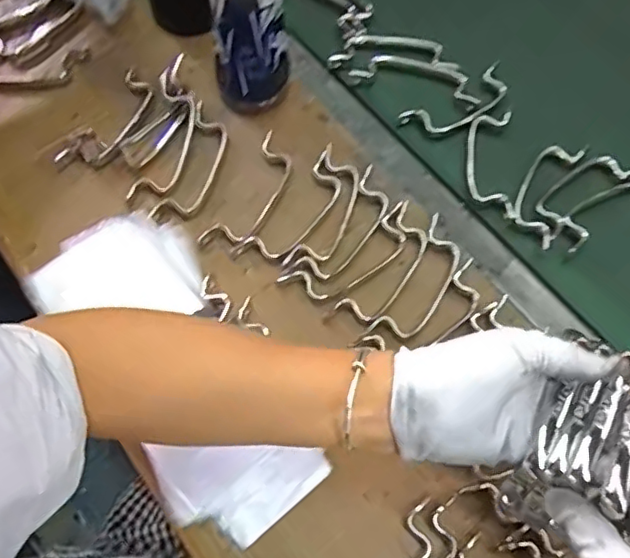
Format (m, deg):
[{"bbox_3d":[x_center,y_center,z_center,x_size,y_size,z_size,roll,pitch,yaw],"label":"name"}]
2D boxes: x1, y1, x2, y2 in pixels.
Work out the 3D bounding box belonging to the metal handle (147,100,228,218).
[{"bbox_3d":[-0.110,-0.106,0.544,0.039,0.013,0.126,16,66,5],"label":"metal handle"}]

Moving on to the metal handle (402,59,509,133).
[{"bbox_3d":[0.142,-0.169,0.574,0.122,0.012,0.041,-31,70,-15],"label":"metal handle"}]

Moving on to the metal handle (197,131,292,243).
[{"bbox_3d":[-0.056,-0.074,0.532,0.037,0.010,0.117,26,67,10],"label":"metal handle"}]

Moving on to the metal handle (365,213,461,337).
[{"bbox_3d":[0.090,0.004,0.496,0.038,0.009,0.122,30,68,11],"label":"metal handle"}]

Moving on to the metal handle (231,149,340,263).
[{"bbox_3d":[-0.017,-0.055,0.525,0.041,0.015,0.124,37,69,14],"label":"metal handle"}]

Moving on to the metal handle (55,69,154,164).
[{"bbox_3d":[-0.193,-0.151,0.559,0.046,0.021,0.117,24,67,9],"label":"metal handle"}]

